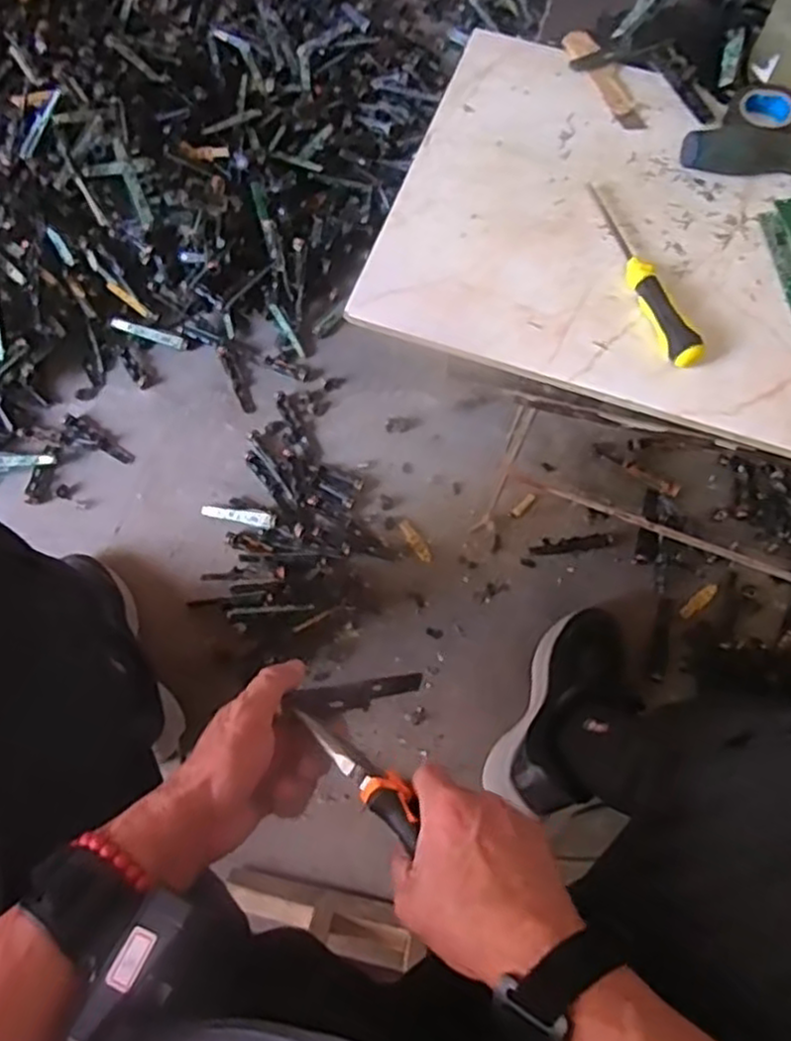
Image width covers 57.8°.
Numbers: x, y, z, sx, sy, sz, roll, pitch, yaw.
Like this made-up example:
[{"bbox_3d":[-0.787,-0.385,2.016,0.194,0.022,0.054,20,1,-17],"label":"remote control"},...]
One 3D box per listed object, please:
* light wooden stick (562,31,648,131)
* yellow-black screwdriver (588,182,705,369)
[{"bbox_3d":[0.164,-0.347,0.564,0.026,0.004,0.109,-22,71,-10],"label":"light wooden stick"},{"bbox_3d":[0.165,-0.171,0.488,0.019,0.025,0.160,-18,70,-9],"label":"yellow-black screwdriver"}]

